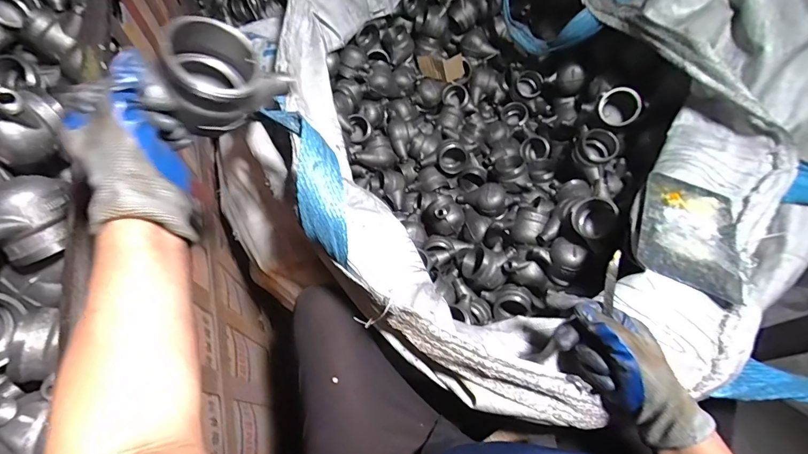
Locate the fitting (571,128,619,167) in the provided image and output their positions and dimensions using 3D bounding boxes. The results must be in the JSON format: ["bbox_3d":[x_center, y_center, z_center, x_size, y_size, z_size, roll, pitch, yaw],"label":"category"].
[{"bbox_3d":[0.440,-0.182,0.904,0.088,0.063,0.080,0,62,0],"label":"fitting"}]

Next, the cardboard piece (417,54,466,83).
[{"bbox_3d":[0.115,-0.496,1.230,0.138,0.073,0.040,6,51,17],"label":"cardboard piece"}]

